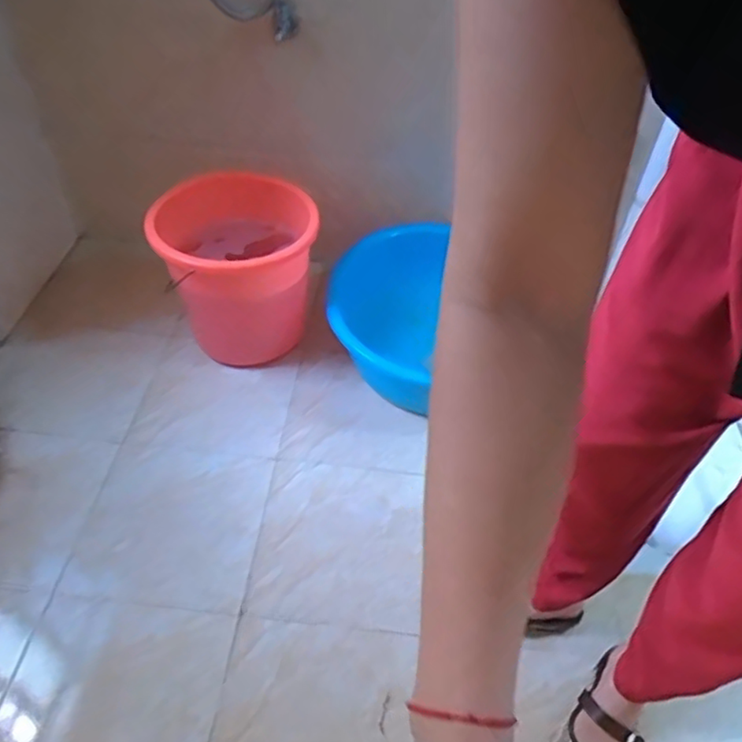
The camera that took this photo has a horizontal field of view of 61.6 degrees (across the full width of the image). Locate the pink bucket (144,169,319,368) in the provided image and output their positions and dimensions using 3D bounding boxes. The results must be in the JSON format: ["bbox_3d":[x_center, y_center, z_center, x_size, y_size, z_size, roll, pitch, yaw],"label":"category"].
[{"bbox_3d":[-0.257,-0.200,1.276,0.330,0.301,0.286,-30,55,-28],"label":"pink bucket"}]

